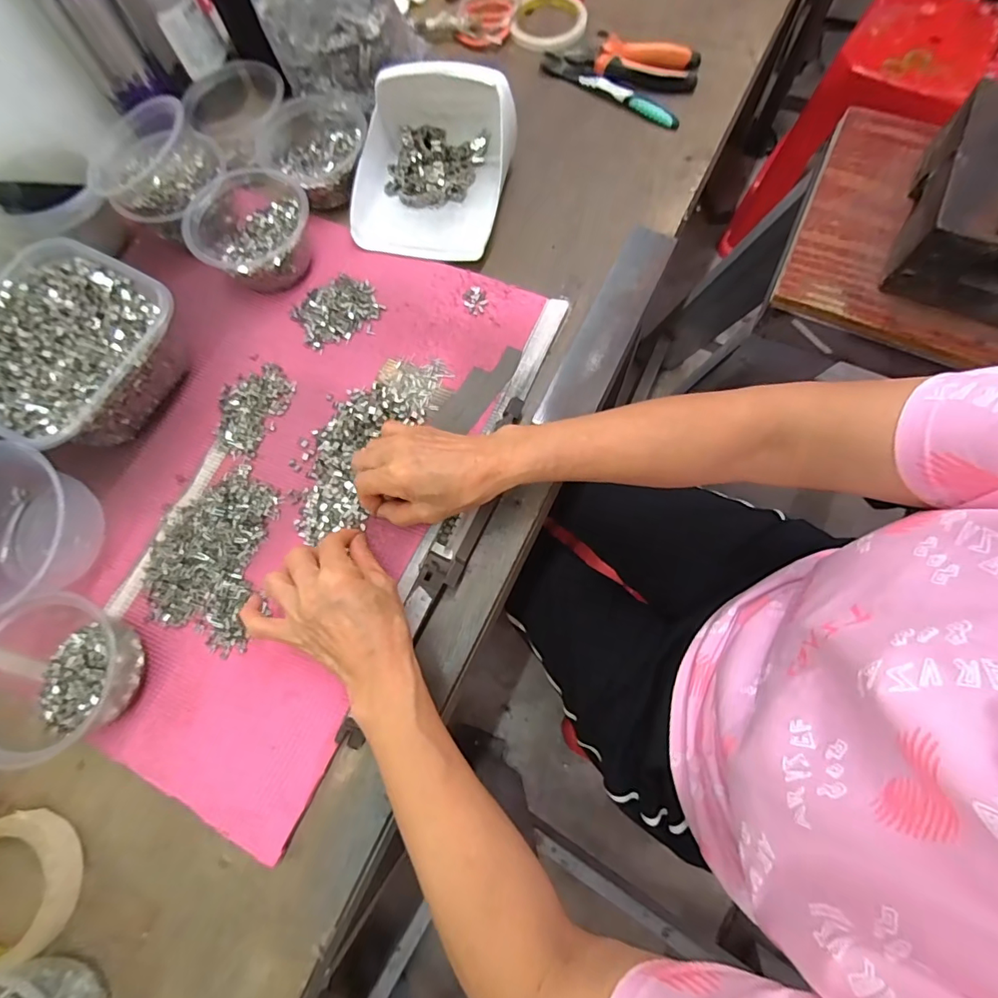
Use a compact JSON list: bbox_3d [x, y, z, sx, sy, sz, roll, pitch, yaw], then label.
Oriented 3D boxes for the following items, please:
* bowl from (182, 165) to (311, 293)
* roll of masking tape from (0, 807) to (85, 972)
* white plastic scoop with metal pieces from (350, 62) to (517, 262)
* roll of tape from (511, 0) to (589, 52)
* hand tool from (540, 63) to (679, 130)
[{"bbox_3d":[-0.245,-0.269,0.487,0.114,0.064,0.119,-1,73,2],"label":"bowl"},{"bbox_3d":[-0.360,0.283,0.354,0.097,0.023,0.093,-1,73,2],"label":"roll of masking tape"},{"bbox_3d":[-0.070,-0.346,0.494,0.156,0.082,0.177,12,74,6],"label":"white plastic scoop with metal pieces"},{"bbox_3d":[0.059,-0.592,0.606,0.092,0.012,0.099,-1,73,2],"label":"roll of tape"},{"bbox_3d":[0.126,-0.469,0.562,0.181,0.015,0.016,35,78,12],"label":"hand tool"}]

